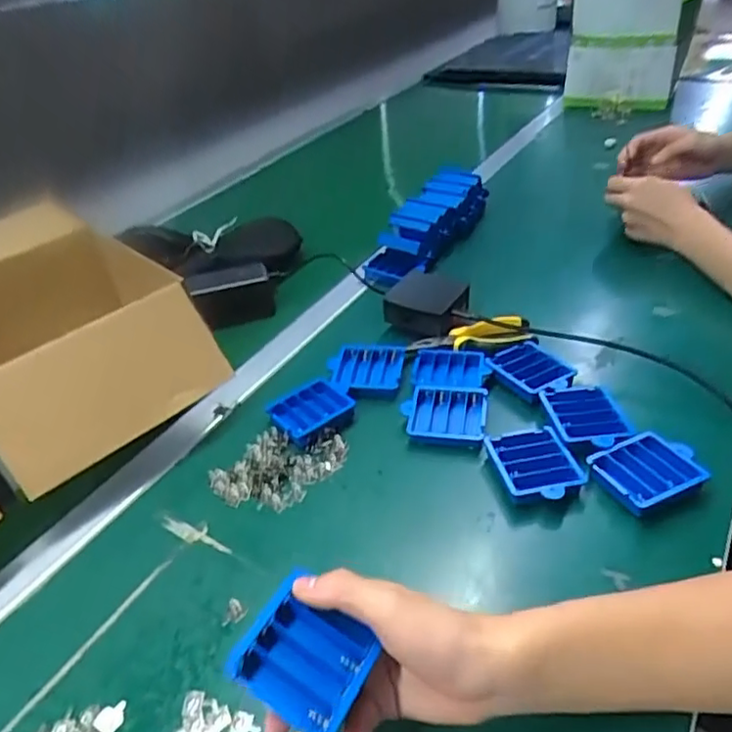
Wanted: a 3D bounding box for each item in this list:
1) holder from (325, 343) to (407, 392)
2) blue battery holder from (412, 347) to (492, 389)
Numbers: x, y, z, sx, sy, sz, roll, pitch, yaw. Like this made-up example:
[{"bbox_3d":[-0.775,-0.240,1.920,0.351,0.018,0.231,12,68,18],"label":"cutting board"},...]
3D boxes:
[{"bbox_3d":[-0.001,0.004,0.634,0.076,0.018,0.069,1,38,9],"label":"holder"},{"bbox_3d":[0.086,0.006,0.620,0.075,0.021,0.068,3,38,11],"label":"blue battery holder"}]

